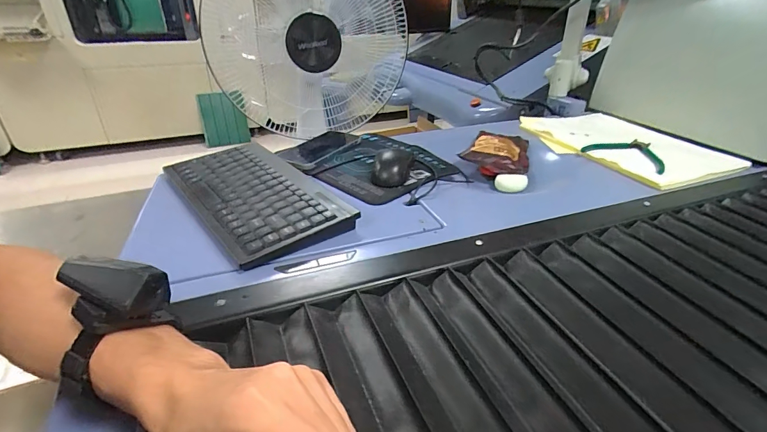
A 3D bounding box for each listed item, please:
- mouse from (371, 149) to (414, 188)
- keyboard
[{"bbox_3d":[0.013,-0.075,0.589,0.055,0.034,0.082,6,31,8],"label":"mouse"},{"bbox_3d":[-0.170,-0.029,0.510,0.145,0.028,0.276,-23,38,-35],"label":"keyboard"}]

